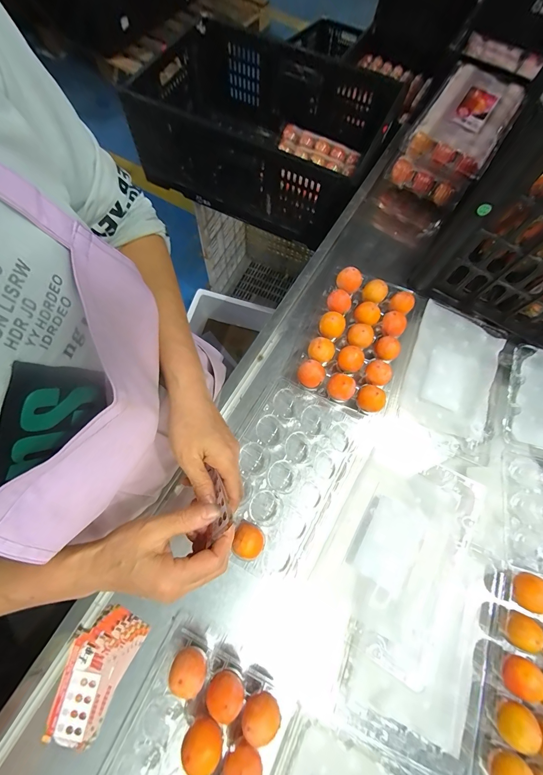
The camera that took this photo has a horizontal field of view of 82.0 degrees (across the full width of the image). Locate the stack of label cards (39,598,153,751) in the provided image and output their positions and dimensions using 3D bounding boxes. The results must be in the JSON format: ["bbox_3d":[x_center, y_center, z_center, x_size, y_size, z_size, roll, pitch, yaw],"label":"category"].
[{"bbox_3d":[-0.204,0.324,0.356,0.070,0.011,0.130,24,70,7],"label":"stack of label cards"}]

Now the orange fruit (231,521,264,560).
[{"bbox_3d":[-0.029,0.193,0.394,0.037,0.043,0.038,1,70,-3],"label":"orange fruit"}]

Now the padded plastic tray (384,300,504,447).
[{"bbox_3d":[0.278,-0.028,0.493,0.143,0.031,0.204,22,70,6],"label":"padded plastic tray"}]

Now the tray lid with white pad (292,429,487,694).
[{"bbox_3d":[0.172,0.209,0.390,0.186,0.038,0.249,28,71,8],"label":"tray lid with white pad"}]

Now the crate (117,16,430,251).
[{"bbox_3d":[-0.016,-0.677,0.834,0.594,0.245,0.402,24,71,5],"label":"crate"}]

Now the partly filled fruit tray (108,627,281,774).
[{"bbox_3d":[-0.096,0.417,0.308,0.157,0.045,0.258,26,71,7],"label":"partly filled fruit tray"}]

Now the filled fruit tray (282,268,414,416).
[{"bbox_3d":[0.137,-0.080,0.497,0.147,0.054,0.237,26,71,7],"label":"filled fruit tray"}]

